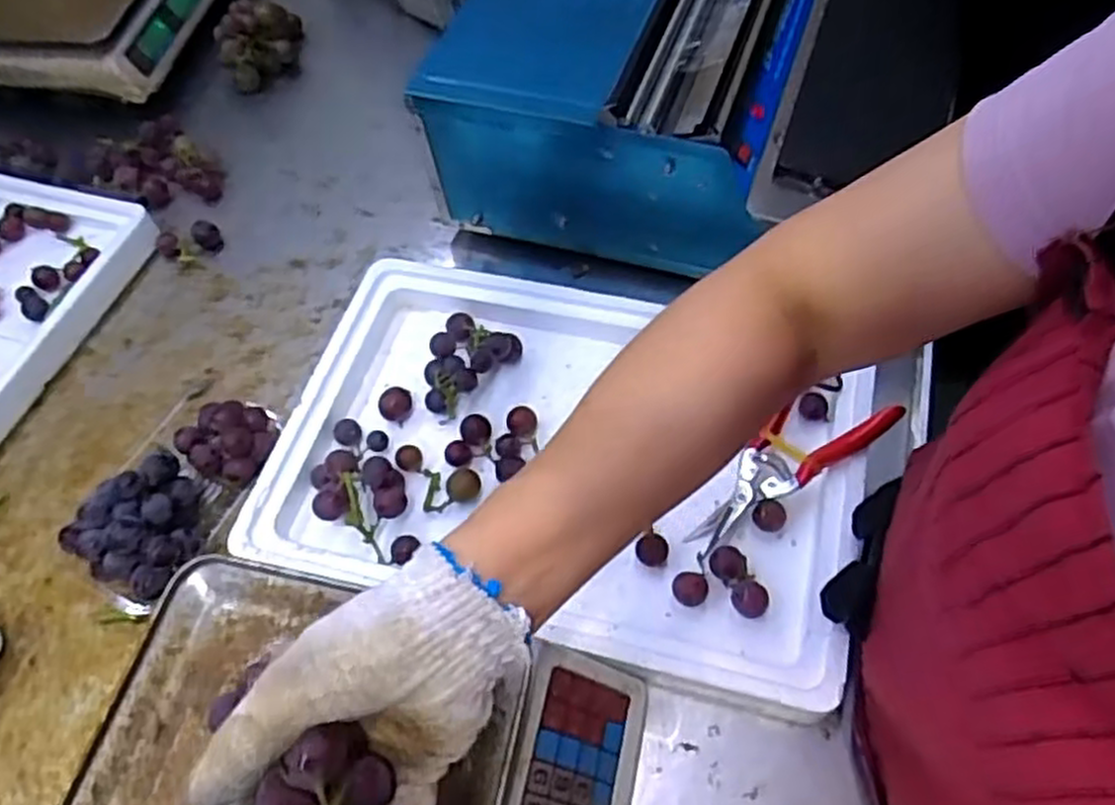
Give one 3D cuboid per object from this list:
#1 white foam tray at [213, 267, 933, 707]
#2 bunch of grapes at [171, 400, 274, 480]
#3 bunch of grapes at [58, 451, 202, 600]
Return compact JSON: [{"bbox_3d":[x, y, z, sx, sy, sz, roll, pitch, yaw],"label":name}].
[{"bbox_3d":[0.012,0.038,0.624,0.465,0.063,0.298,10,61,15],"label":"white foam tray"},{"bbox_3d":[-0.273,0.034,0.661,0.078,0.055,0.067,9,60,11],"label":"bunch of grapes"},{"bbox_3d":[-0.311,0.103,0.616,0.094,0.074,0.094,-3,59,5],"label":"bunch of grapes"}]

